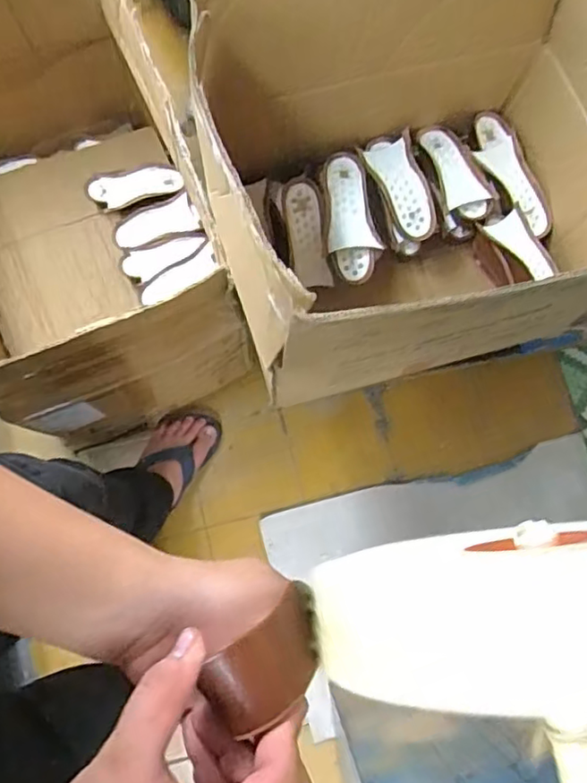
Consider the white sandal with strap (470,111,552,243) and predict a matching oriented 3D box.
[{"bbox_3d":[0.337,-0.336,0.966,0.068,0.037,0.207,-25,80,-7],"label":"white sandal with strap"}]

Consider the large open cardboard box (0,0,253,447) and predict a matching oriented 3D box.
[{"bbox_3d":[-0.393,-0.286,1.048,0.472,0.422,0.647,-22,79,-6],"label":"large open cardboard box"}]

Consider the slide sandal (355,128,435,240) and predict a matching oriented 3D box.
[{"bbox_3d":[0.165,-0.309,0.945,0.074,0.032,0.158,-21,79,-6],"label":"slide sandal"}]

